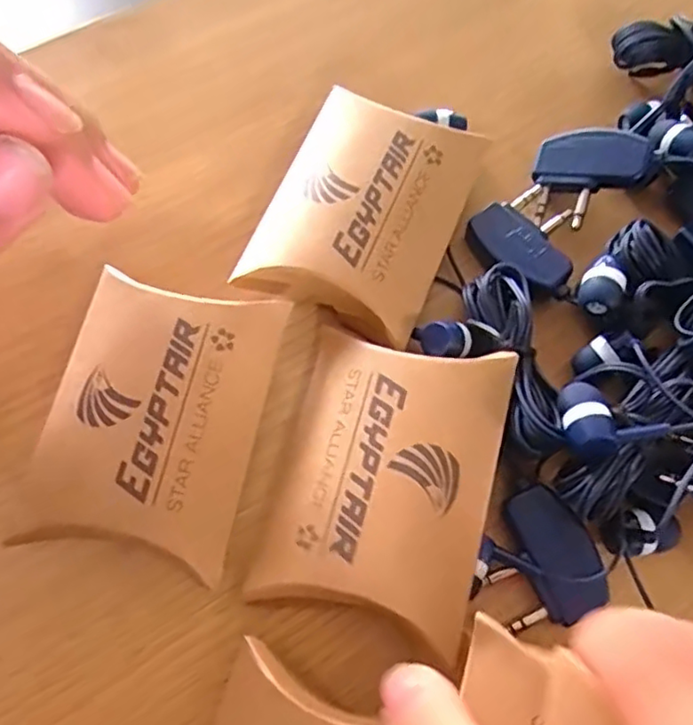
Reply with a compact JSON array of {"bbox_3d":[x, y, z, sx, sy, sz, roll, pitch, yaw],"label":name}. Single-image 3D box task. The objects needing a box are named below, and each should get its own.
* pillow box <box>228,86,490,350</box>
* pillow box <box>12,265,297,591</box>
[{"bbox_3d":[0.004,-0.046,0.194,0.054,0.019,0.073,22,71,5],"label":"pillow box"},{"bbox_3d":[-0.051,0.015,0.170,0.055,0.020,0.071,11,70,1],"label":"pillow box"}]

